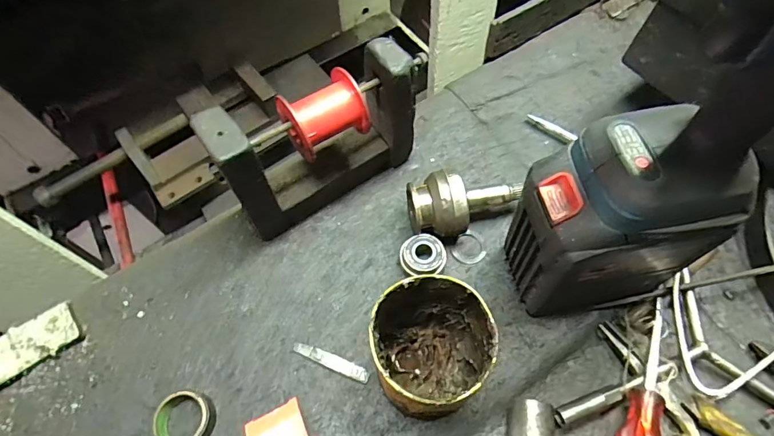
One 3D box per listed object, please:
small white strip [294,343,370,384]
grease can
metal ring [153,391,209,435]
[{"bbox_3d":[-0.045,0.116,0.359,0.066,0.004,0.011,19,64,13],"label":"small white strip"},{"bbox_3d":[0.030,0.093,0.305,0.071,0.115,0.074,-1,62,1],"label":"grease can"},{"bbox_3d":[-0.154,0.152,0.333,0.039,0.017,0.040,-1,61,3],"label":"metal ring"}]

